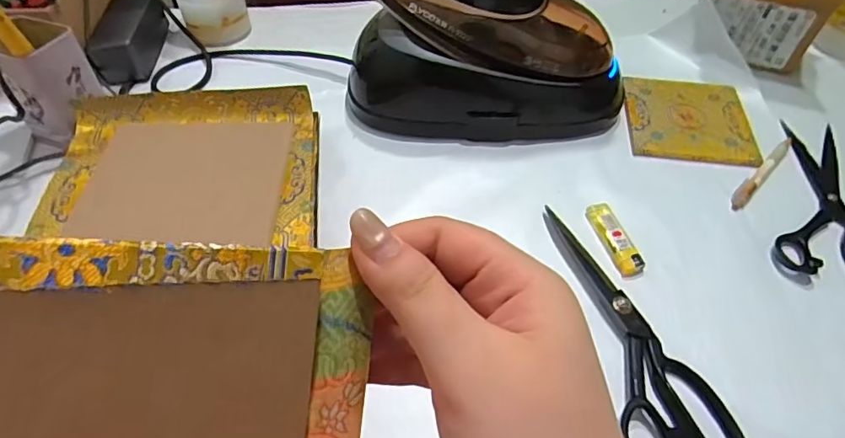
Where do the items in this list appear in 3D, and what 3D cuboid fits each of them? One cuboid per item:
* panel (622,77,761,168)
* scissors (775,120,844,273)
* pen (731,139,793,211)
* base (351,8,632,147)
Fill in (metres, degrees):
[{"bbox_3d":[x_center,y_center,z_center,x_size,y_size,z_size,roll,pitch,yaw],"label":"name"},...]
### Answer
[{"bbox_3d":[0.296,-0.113,0.575,0.129,0.004,0.129,7,53,6],"label":"panel"},{"bbox_3d":[0.398,-0.017,0.497,0.097,0.010,0.215,20,55,15],"label":"scissors"},{"bbox_3d":[0.348,-0.050,0.527,0.133,0.005,0.014,-39,61,-25],"label":"pen"},{"bbox_3d":[0.069,-0.149,0.549,0.289,0.092,0.112,10,53,8],"label":"base"}]

